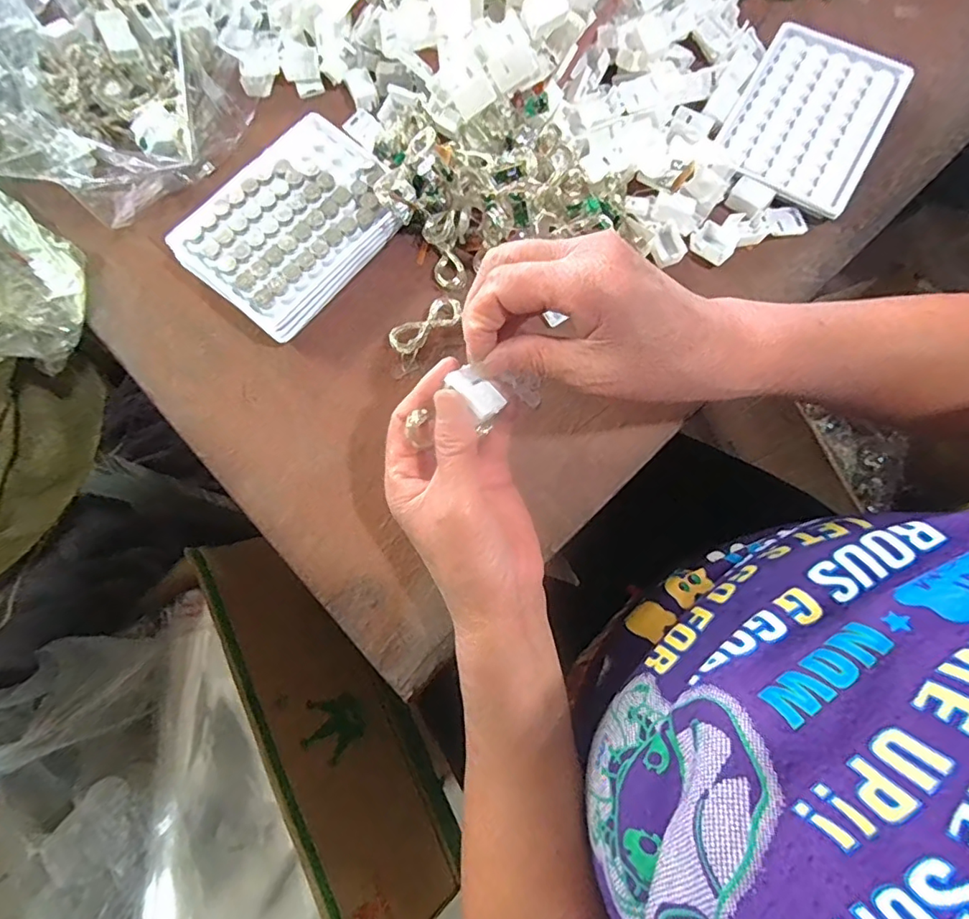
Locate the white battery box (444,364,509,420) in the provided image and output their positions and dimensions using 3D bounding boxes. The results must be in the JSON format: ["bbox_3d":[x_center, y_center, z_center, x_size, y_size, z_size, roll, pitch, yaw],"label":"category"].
[{"bbox_3d":[-0.004,-0.032,0.257,0.027,0.009,0.018,49,55,3],"label":"white battery box"}]

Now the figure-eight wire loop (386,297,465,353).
[{"bbox_3d":[-0.037,-0.085,0.340,0.050,0.012,0.022,-32,78,-6],"label":"figure-eight wire loop"}]

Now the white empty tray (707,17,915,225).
[{"bbox_3d":[0.220,-0.231,0.365,0.095,0.017,0.126,30,79,8],"label":"white empty tray"}]

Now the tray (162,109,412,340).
[{"bbox_3d":[-0.121,-0.152,0.347,0.099,0.022,0.132,41,81,10],"label":"tray"}]

